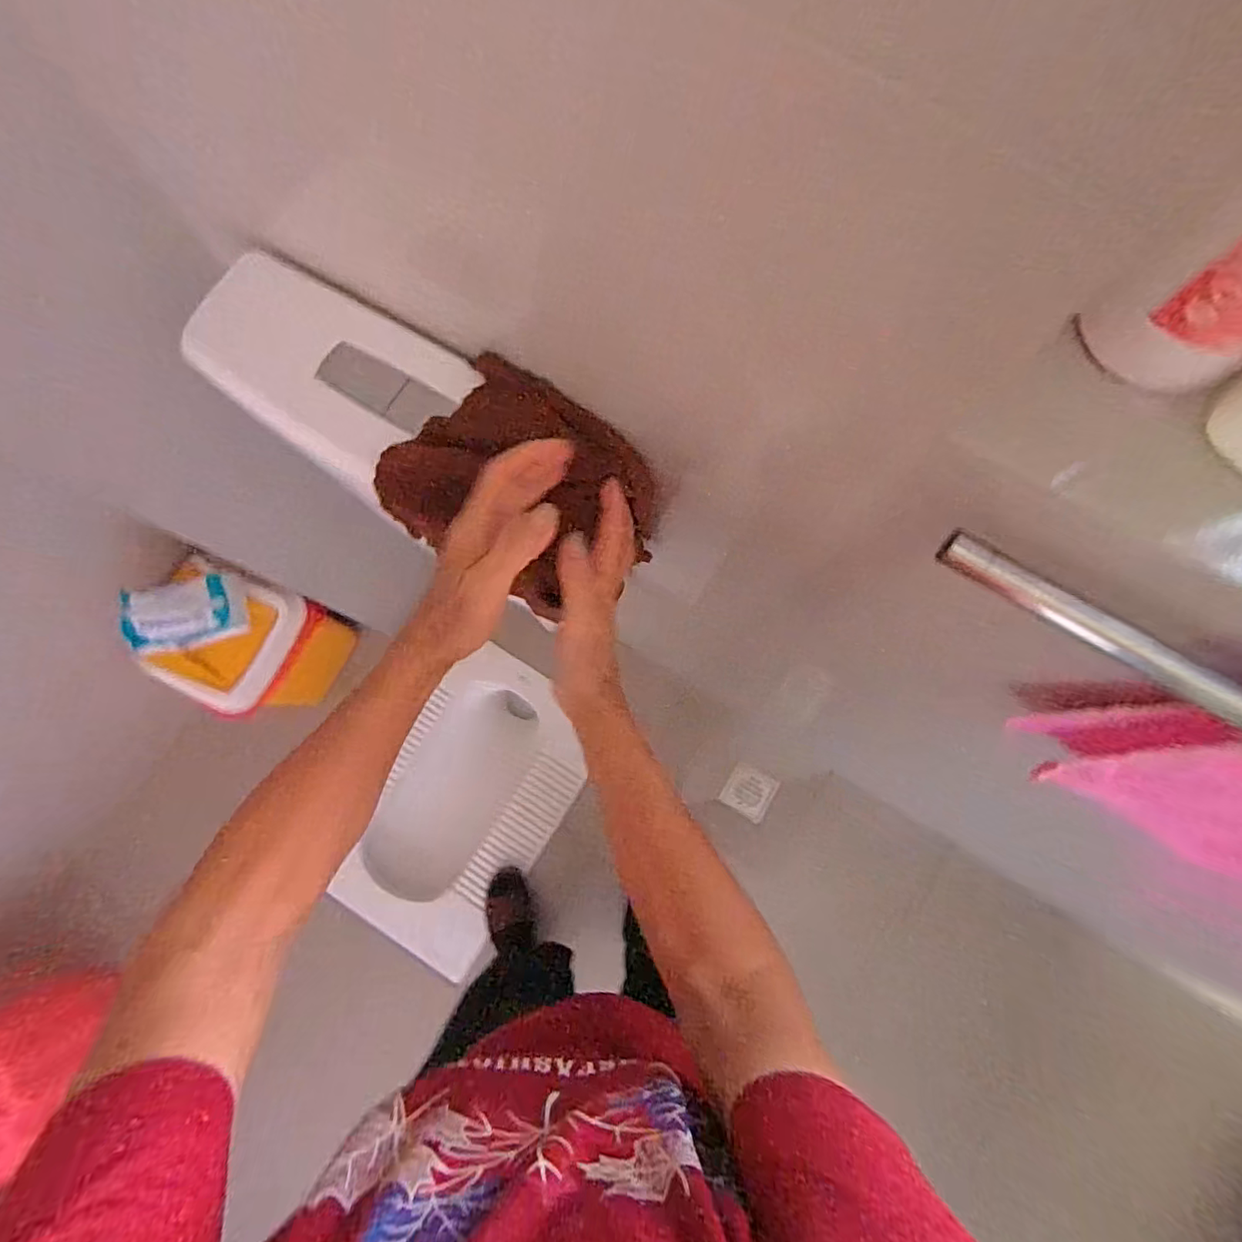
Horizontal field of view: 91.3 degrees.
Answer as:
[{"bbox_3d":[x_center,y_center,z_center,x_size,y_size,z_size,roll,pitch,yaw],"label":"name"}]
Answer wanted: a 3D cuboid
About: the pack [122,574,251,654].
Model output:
[{"bbox_3d":[-0.653,-0.007,0.908,0.150,0.086,0.085,-15,79,-2],"label":"pack"}]

